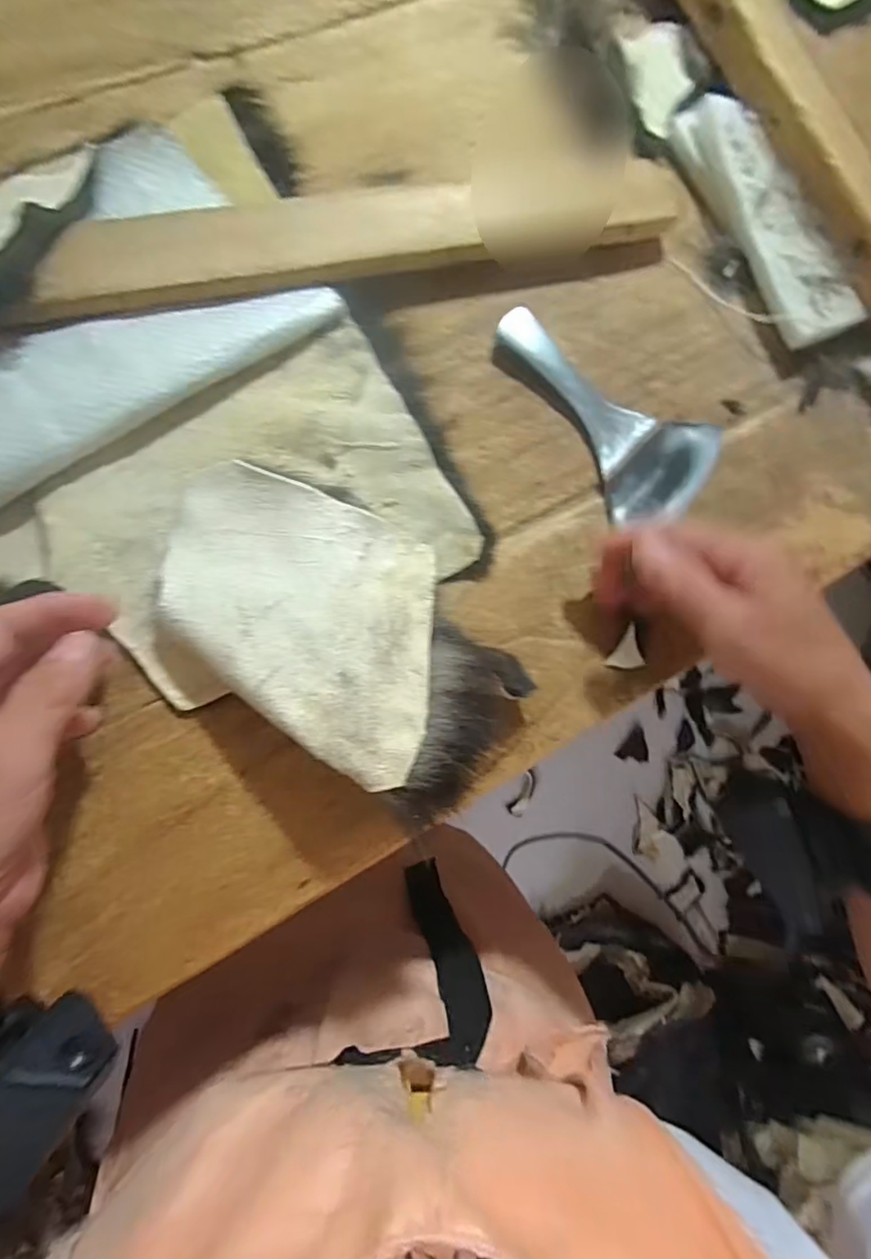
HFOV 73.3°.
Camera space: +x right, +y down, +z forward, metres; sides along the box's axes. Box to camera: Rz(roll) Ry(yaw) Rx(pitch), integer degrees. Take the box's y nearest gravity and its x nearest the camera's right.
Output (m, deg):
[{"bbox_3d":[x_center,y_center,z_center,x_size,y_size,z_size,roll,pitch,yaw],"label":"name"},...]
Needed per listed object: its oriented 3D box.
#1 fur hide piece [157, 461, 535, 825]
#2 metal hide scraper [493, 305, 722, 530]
[{"bbox_3d":[-0.045,-0.005,0.270,0.177,0.049,0.102,36,82,-4],"label":"fur hide piece"},{"bbox_3d":[0.089,-0.118,0.325,0.139,0.011,0.075,38,80,-7],"label":"metal hide scraper"}]

